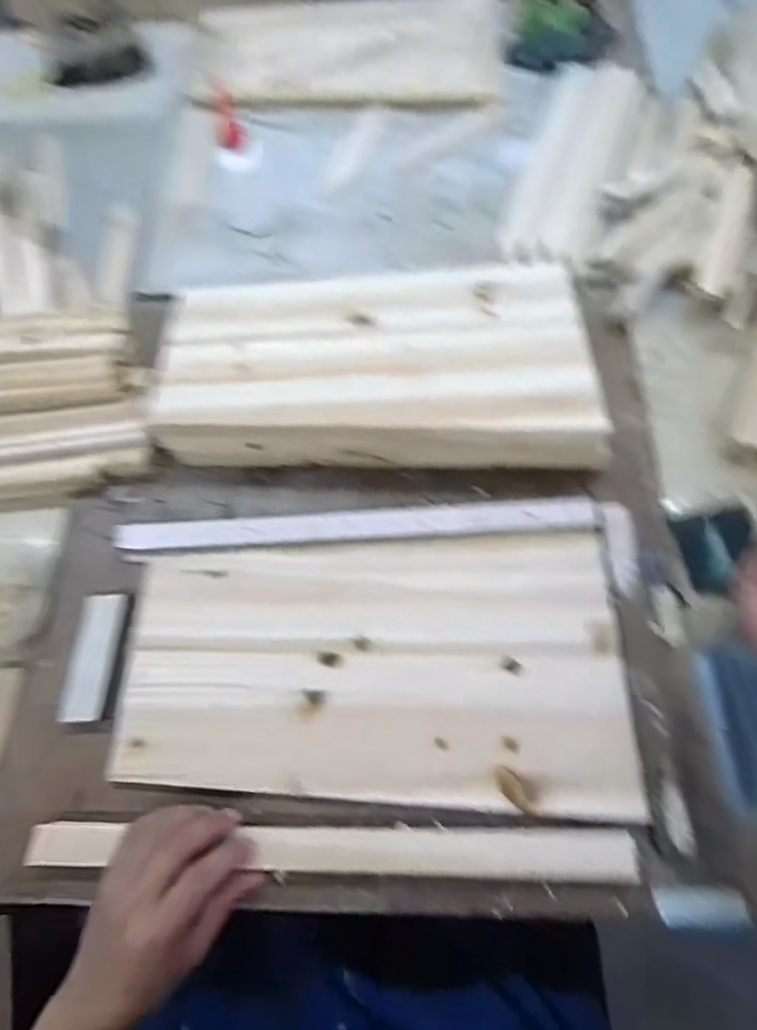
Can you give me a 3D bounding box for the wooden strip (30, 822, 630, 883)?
[{"bbox_3d":[-0.038,0.258,0.439,0.453,0.021,0.033,1,66,1],"label":"wooden strip"}]

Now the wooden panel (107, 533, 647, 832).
[{"bbox_3d":[-0.006,0.143,0.494,0.427,0.013,0.201,0,66,2],"label":"wooden panel"}]

